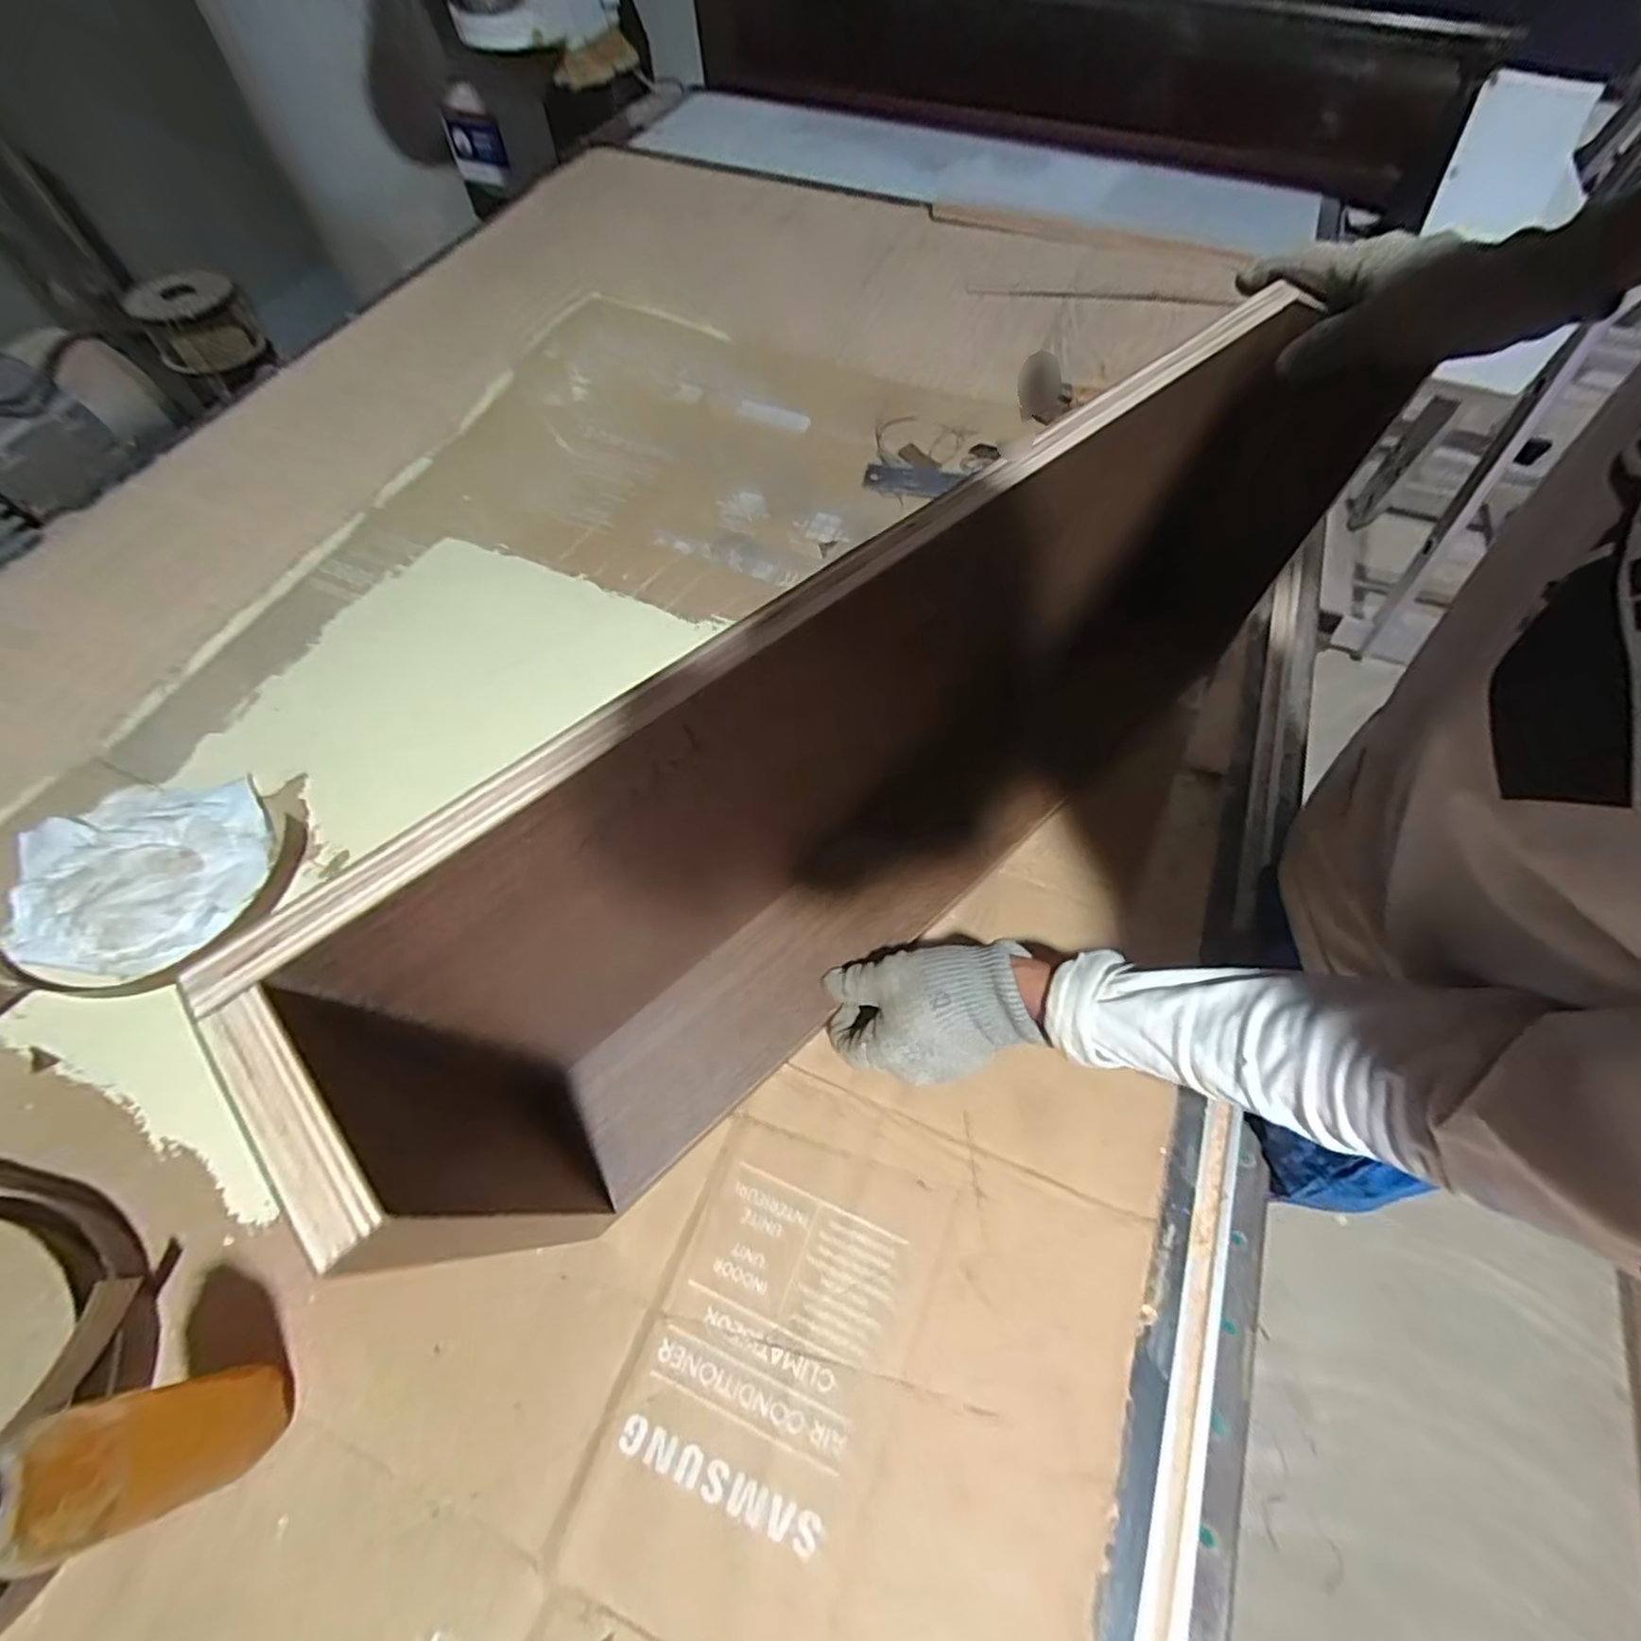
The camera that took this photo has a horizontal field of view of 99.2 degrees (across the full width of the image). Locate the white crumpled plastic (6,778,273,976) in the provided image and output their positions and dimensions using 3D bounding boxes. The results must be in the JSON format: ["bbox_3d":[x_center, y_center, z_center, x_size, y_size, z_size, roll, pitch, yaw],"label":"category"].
[{"bbox_3d":[-0.530,0.039,0.544,0.168,0.021,0.159,-5,61,-3],"label":"white crumpled plastic"}]

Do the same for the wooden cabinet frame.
[{"bbox_3d":[0.079,-0.042,0.442,0.675,0.279,0.117,-37,68,-19],"label":"wooden cabinet frame"}]

